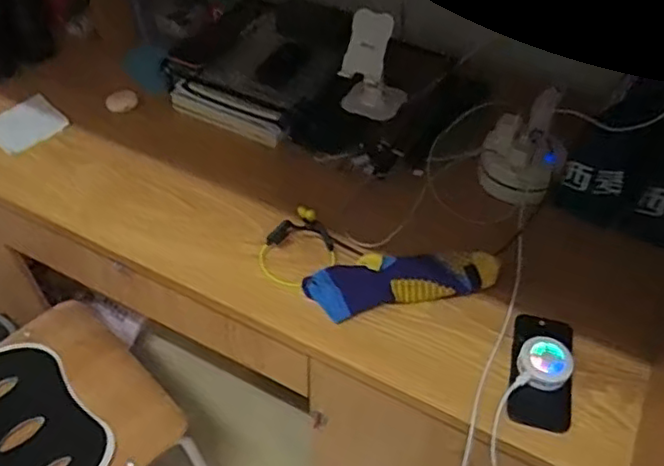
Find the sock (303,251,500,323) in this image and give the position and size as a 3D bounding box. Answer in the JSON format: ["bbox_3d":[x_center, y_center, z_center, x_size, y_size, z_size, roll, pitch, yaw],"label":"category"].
[{"bbox_3d":[0.091,0.057,0.805,0.243,0.037,0.079,-8,50,-8],"label":"sock"}]

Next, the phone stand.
[{"bbox_3d":[0.063,-0.238,0.910,0.091,0.174,0.066,8,49,5],"label":"phone stand"}]

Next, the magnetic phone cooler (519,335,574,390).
[{"bbox_3d":[0.248,0.152,0.727,0.059,0.024,0.055,1,49,-1],"label":"magnetic phone cooler"}]

